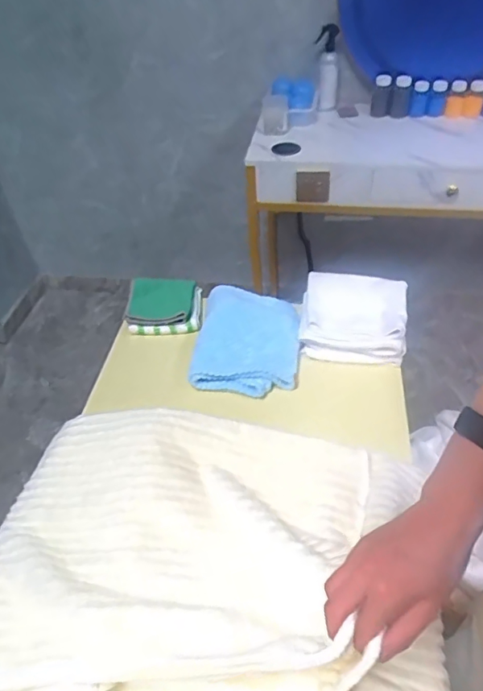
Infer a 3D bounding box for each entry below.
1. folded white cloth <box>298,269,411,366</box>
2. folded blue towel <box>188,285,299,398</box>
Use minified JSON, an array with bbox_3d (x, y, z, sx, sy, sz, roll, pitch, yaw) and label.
[{"bbox_3d":[0.193,-0.050,0.870,0.173,0.075,0.150,5,45,11],"label":"folded white cloth"},{"bbox_3d":[0.012,-0.020,0.865,0.173,0.044,0.231,0,44,6],"label":"folded blue towel"}]

